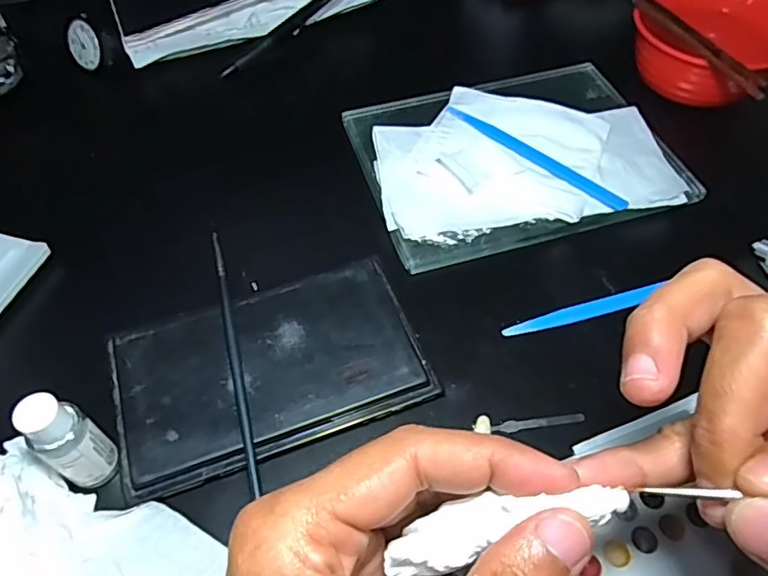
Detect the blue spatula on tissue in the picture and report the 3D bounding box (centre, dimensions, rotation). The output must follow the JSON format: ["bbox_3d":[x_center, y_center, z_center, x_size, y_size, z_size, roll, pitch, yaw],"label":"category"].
[{"bbox_3d":[0.096,-0.087,0.376,0.133,0.004,0.010,37,62,23],"label":"blue spatula on tissue"}]

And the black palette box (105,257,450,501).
[{"bbox_3d":[-0.057,0.039,0.294,0.149,0.012,0.088,-18,57,-13],"label":"black palette box"}]

